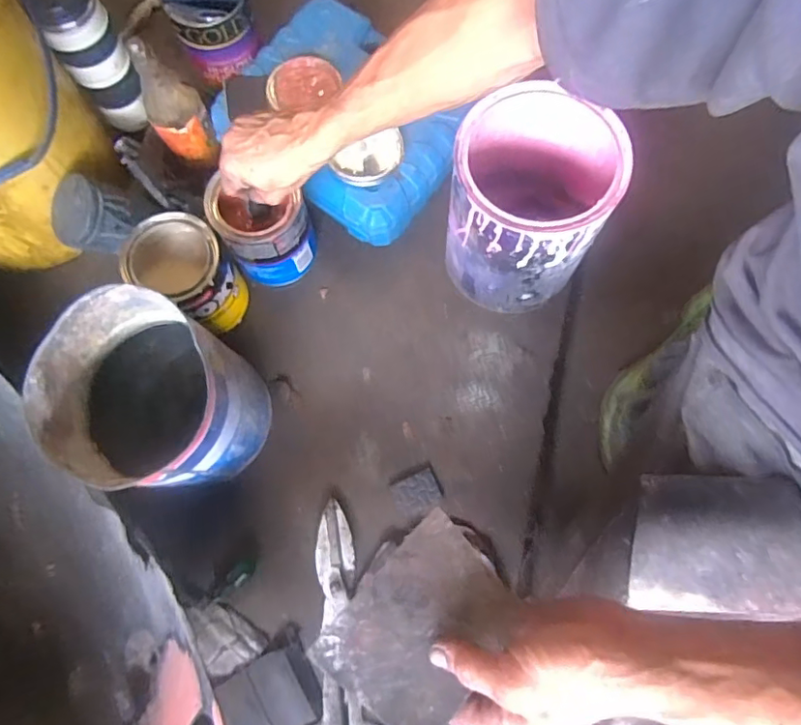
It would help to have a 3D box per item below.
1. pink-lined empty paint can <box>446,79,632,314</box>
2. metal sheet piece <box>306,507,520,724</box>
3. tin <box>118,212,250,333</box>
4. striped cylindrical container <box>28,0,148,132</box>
[{"bbox_3d":[0.130,-0.162,0.608,0.152,0.214,0.151,0,75,1],"label":"pink-lined empty paint can"},{"bbox_3d":[0.012,0.159,0.345,0.084,0.005,0.115,31,68,20],"label":"metal sheet piece"},{"bbox_3d":[-0.240,-0.097,0.635,0.102,0.124,0.094,0,75,1],"label":"tin"},{"bbox_3d":[-0.361,-0.364,0.643,0.073,0.179,0.064,-41,78,-9],"label":"striped cylindrical container"}]

